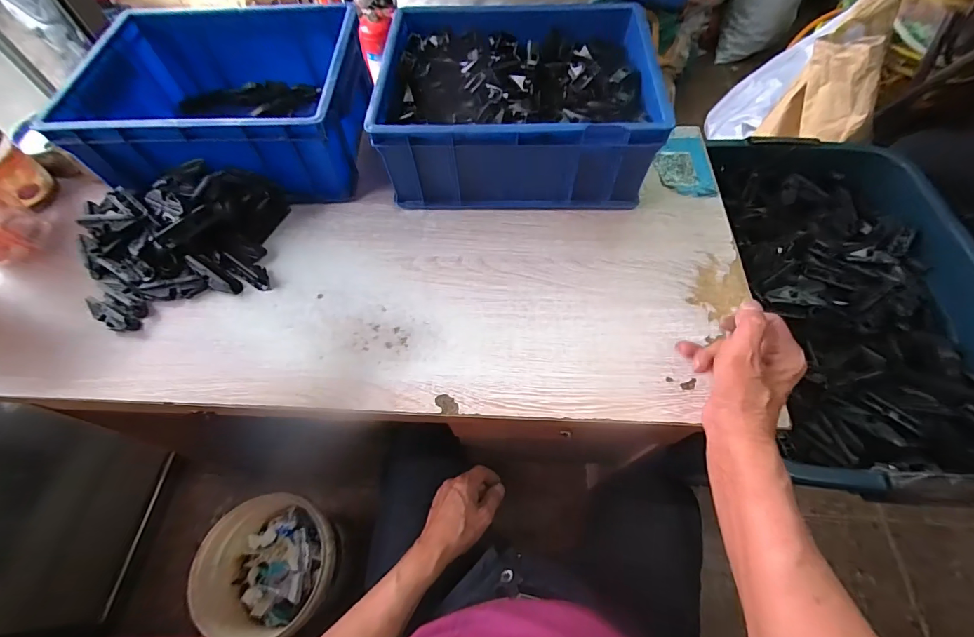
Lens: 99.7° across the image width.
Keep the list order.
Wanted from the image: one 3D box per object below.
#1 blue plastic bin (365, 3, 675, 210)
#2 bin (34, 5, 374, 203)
[{"bbox_3d":[0.039,-0.290,0.559,0.333,0.123,0.267,1,61,2],"label":"blue plastic bin"},{"bbox_3d":[-0.354,-0.294,0.571,0.345,0.122,0.277,-3,61,0],"label":"bin"}]

